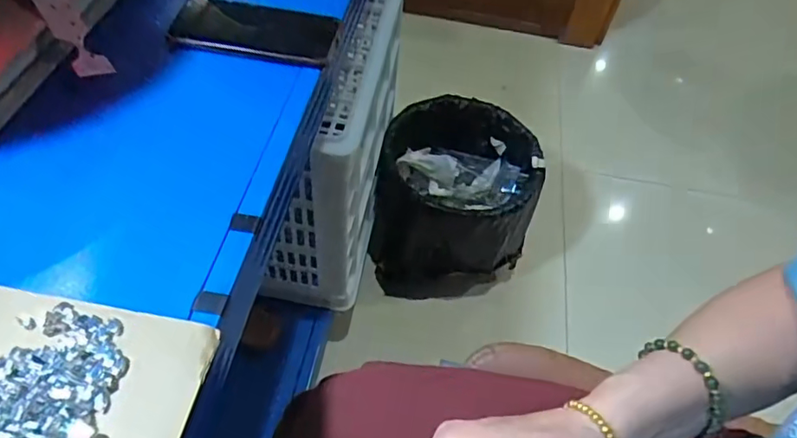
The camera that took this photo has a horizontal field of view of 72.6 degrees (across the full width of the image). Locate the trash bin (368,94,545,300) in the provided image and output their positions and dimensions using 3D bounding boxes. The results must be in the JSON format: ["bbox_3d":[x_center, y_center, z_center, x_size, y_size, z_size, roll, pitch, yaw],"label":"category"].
[{"bbox_3d":[0.103,-0.034,1.082,0.293,0.290,0.263,3,53,-3],"label":"trash bin"}]

